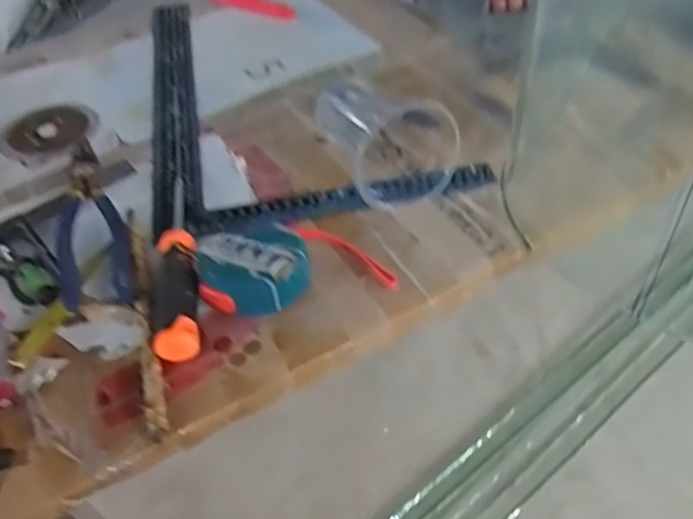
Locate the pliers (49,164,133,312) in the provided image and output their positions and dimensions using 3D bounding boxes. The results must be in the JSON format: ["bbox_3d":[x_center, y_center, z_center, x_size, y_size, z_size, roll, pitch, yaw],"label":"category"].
[{"bbox_3d":[-0.204,-0.018,0.505,0.055,0.023,0.146,-16,48,-8],"label":"pliers"}]

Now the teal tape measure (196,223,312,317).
[{"bbox_3d":[-0.066,0.009,0.464,0.079,0.041,0.072,-9,47,-2],"label":"teal tape measure"}]

